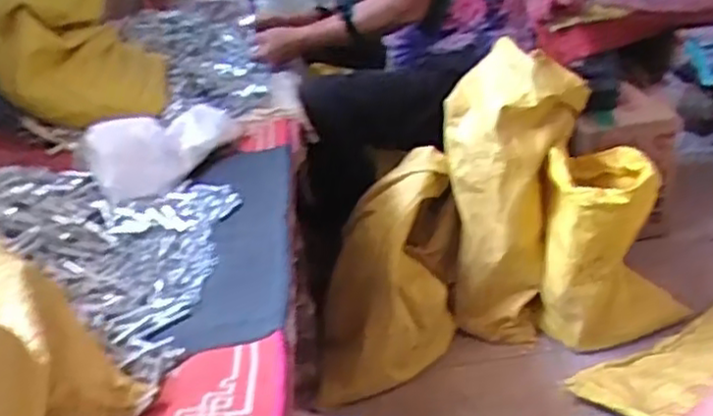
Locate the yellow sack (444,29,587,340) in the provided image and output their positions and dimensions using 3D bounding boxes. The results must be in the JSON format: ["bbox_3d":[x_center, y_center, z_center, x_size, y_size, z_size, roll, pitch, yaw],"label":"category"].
[{"bbox_3d":[0.280,-0.028,1.277,0.222,0.480,0.202,0,27,14],"label":"yellow sack"}]

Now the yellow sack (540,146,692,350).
[{"bbox_3d":[0.419,0.072,1.225,0.198,0.334,0.250,14,33,37],"label":"yellow sack"}]

